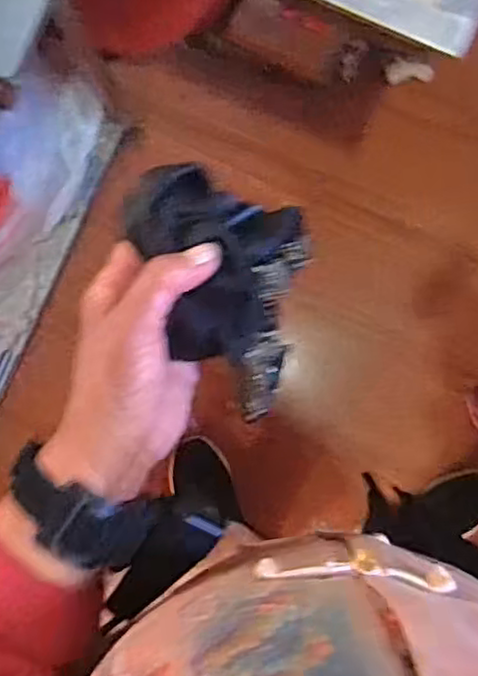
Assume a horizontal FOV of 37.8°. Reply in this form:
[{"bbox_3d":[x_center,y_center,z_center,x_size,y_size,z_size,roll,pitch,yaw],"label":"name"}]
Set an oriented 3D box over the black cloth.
[{"bbox_3d":[-0.014,-0.025,0.373,0.093,0.074,0.116,13,89,1],"label":"black cloth"}]

